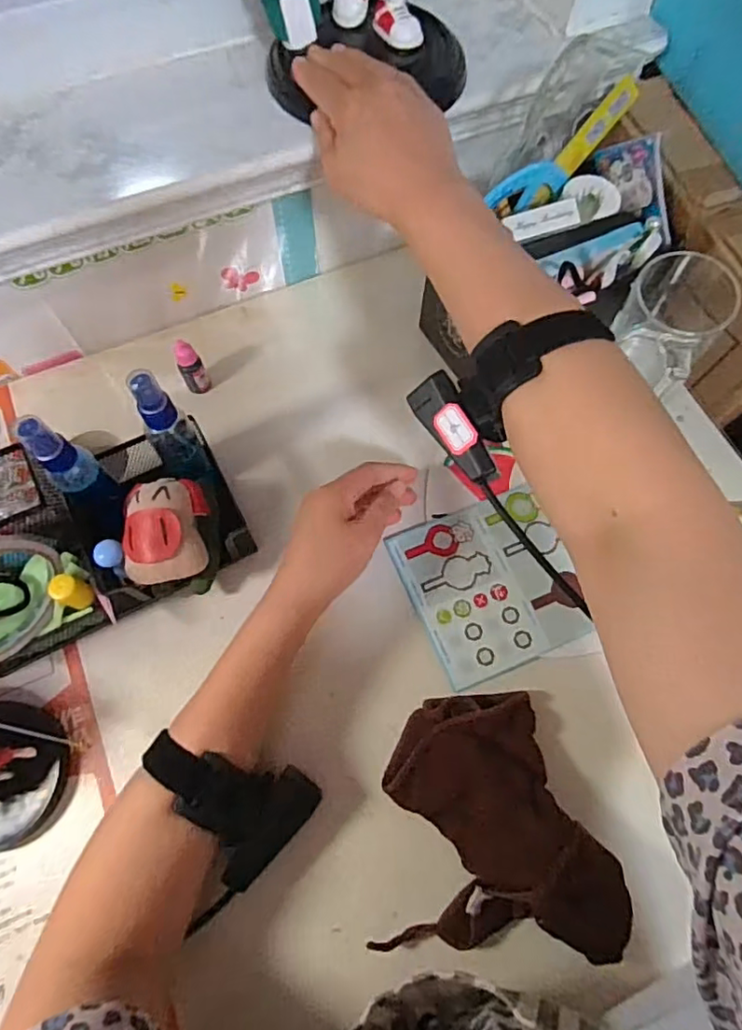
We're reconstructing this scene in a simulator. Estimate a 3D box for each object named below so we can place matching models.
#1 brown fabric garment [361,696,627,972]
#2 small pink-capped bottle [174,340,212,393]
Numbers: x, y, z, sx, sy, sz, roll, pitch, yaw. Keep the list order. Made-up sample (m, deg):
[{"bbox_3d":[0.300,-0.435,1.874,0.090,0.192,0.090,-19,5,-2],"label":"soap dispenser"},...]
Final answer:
[{"bbox_3d":[0.079,0.188,0.360,0.132,0.051,0.145,0,67,-1],"label":"brown fabric garment"},{"bbox_3d":[-0.150,-0.123,0.483,0.020,0.050,0.016,-22,69,-10],"label":"small pink-capped bottle"}]

